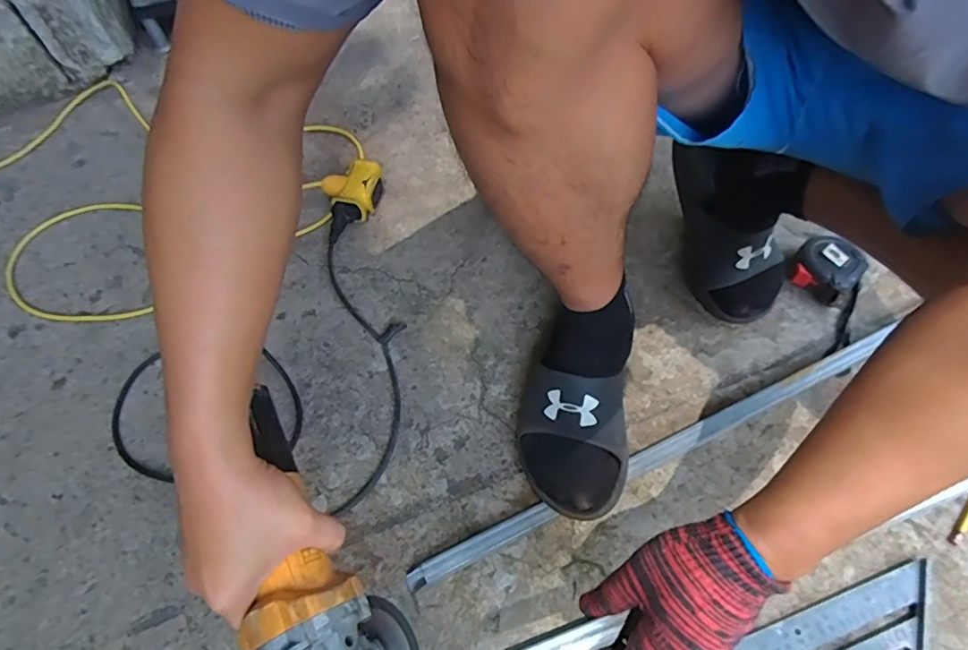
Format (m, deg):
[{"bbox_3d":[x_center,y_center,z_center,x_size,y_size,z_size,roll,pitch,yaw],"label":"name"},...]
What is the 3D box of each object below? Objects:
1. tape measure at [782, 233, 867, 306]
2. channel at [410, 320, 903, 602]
[{"bbox_3d":[0.429,-0.069,0.669,0.068,0.045,0.078,-32,63,-17],"label":"tape measure"},{"bbox_3d":[0.192,0.136,0.568,0.585,0.030,0.024,-22,60,-12],"label":"channel"}]

